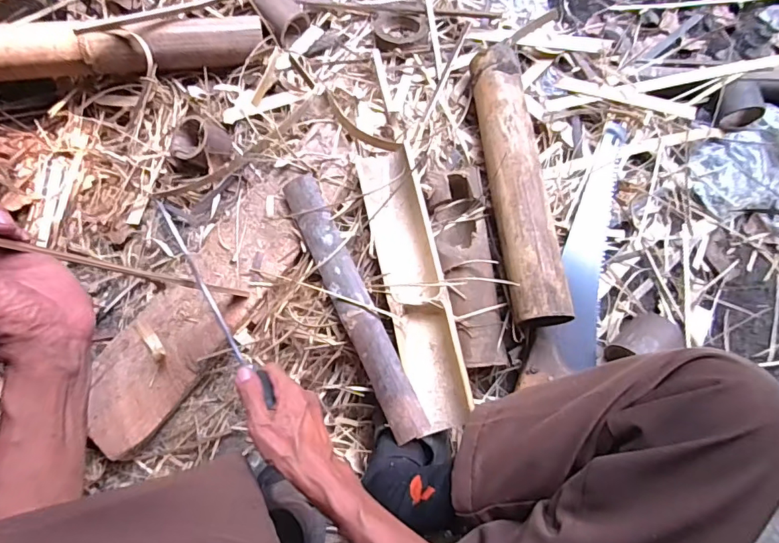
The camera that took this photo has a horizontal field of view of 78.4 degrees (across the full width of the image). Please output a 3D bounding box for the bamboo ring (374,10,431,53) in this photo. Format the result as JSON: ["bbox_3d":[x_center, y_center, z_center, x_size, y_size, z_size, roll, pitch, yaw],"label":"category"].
[{"bbox_3d":[0.019,-0.410,0.817,0.092,0.029,0.078,-1,73,0],"label":"bamboo ring"}]

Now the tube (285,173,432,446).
[{"bbox_3d":[-0.051,0.039,0.651,0.048,0.042,0.383,-25,74,-7],"label":"tube"}]

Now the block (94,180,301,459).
[{"bbox_3d":[-0.271,0.048,0.683,0.154,0.043,0.431,30,75,9],"label":"block"}]

